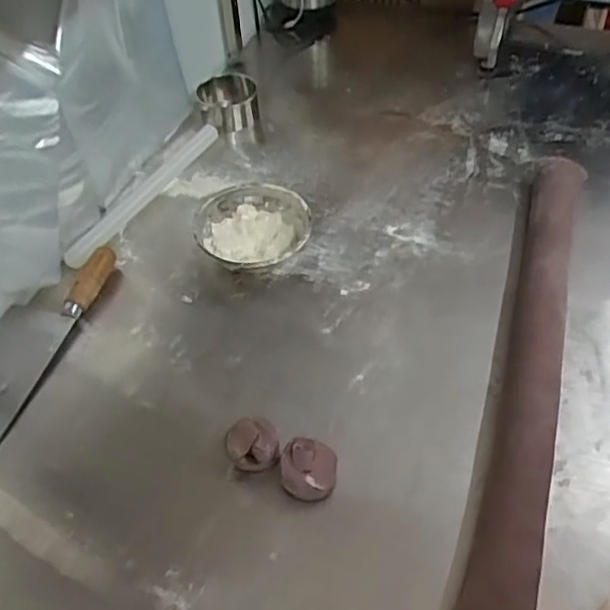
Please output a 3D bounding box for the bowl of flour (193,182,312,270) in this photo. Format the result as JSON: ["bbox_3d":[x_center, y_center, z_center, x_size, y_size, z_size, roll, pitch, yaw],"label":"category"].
[{"bbox_3d":[-0.062,-0.090,0.795,0.146,0.054,0.138,-23,51,-15],"label":"bowl of flour"}]

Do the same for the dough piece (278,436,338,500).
[{"bbox_3d":[0.005,0.156,0.595,0.055,0.045,0.049,5,50,8],"label":"dough piece"}]

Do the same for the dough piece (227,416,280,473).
[{"bbox_3d":[-0.050,0.137,0.613,0.052,0.041,0.050,-4,49,0],"label":"dough piece"}]

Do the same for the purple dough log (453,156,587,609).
[{"bbox_3d":[0.244,0.053,0.665,0.061,0.054,0.620,13,51,15],"label":"purple dough log"}]

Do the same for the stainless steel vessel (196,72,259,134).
[{"bbox_3d":[-0.123,-0.322,1.005,0.092,0.071,0.082,-7,49,-2],"label":"stainless steel vessel"}]

